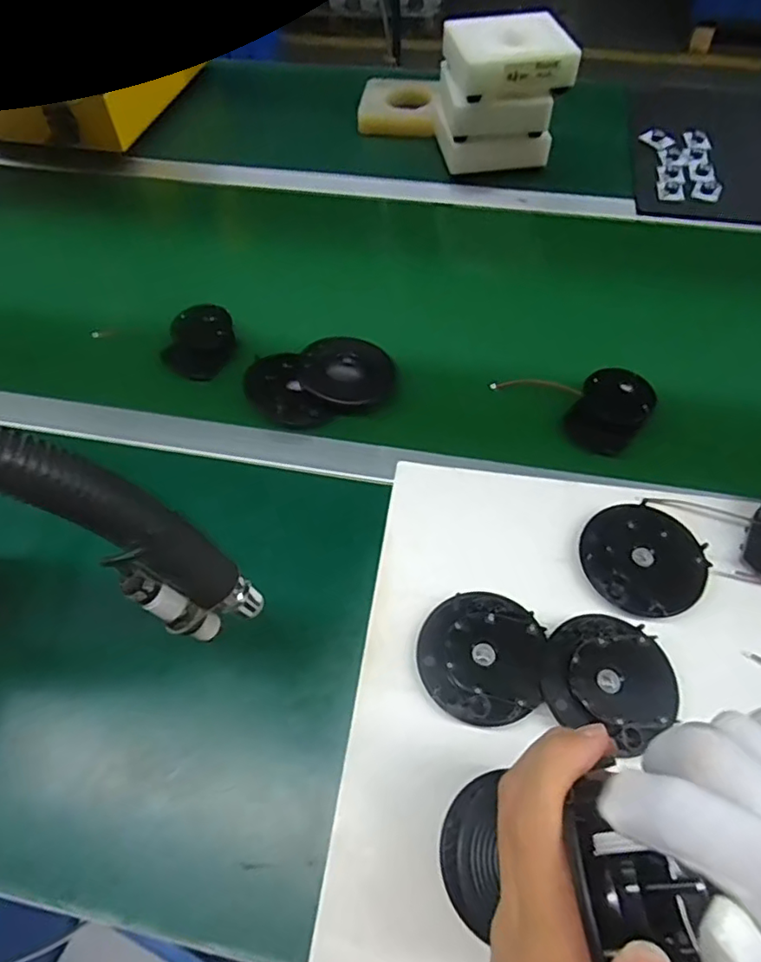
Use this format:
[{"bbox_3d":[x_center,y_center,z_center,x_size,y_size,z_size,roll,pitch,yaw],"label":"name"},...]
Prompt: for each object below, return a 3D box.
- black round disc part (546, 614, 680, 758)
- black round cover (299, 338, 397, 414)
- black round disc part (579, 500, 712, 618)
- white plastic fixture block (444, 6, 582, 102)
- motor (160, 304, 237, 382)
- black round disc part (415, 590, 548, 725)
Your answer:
[{"bbox_3d":[0.165,0.140,0.416,0.088,0.010,0.092,-1,57,1],"label":"black round disc part"},{"bbox_3d":[-0.032,-0.102,0.584,0.090,0.039,0.076,3,57,4],"label":"black round cover"},{"bbox_3d":[0.211,0.062,0.471,0.092,0.013,0.093,-1,57,1],"label":"black round disc part"},{"bbox_3d":[0.159,-0.532,0.726,0.137,0.049,0.123,-10,57,-5],"label":"white plastic fixture block"},{"bbox_3d":[-0.187,-0.145,0.607,0.061,0.036,0.078,8,57,7],"label":"motor"},{"bbox_3d":[0.074,0.127,0.432,0.089,0.013,0.092,-1,57,1],"label":"black round disc part"}]

